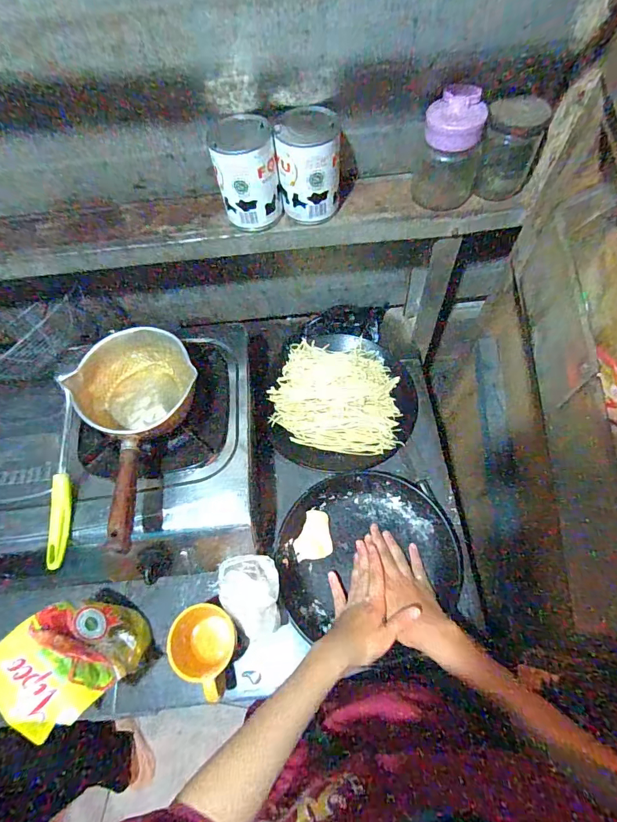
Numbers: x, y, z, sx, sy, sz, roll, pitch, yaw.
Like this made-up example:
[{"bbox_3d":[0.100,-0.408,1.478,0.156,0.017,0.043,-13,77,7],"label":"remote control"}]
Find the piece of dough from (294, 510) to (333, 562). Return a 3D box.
[{"bbox_3d":[0.006,0.186,0.617,0.054,0.008,0.068,-8,67,-1],"label":"piece of dough"}]

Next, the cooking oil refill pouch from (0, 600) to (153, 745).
[{"bbox_3d":[-0.283,0.308,0.519,0.113,0.148,0.119,-42,71,-14],"label":"cooking oil refill pouch"}]

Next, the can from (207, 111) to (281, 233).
[{"bbox_3d":[-0.073,-0.286,0.495,0.070,0.105,0.077,-1,67,2],"label":"can"}]

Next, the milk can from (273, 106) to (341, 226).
[{"bbox_3d":[0.001,-0.294,0.492,0.073,0.109,0.067,-1,67,2],"label":"milk can"}]

